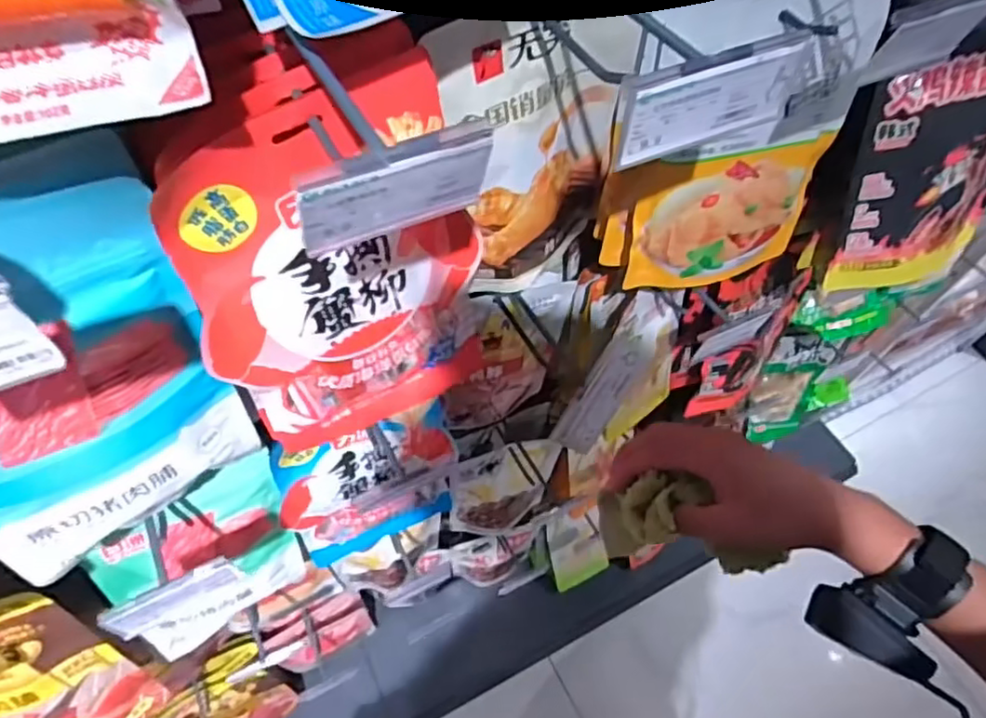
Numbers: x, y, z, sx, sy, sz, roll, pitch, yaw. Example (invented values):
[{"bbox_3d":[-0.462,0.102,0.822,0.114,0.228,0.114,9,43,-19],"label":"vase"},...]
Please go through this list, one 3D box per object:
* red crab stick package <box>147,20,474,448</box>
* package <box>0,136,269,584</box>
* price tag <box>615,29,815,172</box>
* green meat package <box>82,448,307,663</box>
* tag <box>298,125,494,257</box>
[{"bbox_3d":[-0.096,-0.054,0.426,0.184,0.275,0.043,-27,50,-23],"label":"red crab stick package"},{"bbox_3d":[-0.239,0.018,0.365,0.158,0.249,0.038,-34,54,-27],"label":"package"},{"bbox_3d":[0.102,-0.125,0.310,0.109,0.047,0.012,-22,58,-17],"label":"price tag"},{"bbox_3d":[-0.267,0.195,0.614,0.158,0.224,0.018,-24,49,-25],"label":"green meat package"},{"bbox_3d":[-0.038,-0.067,0.260,0.078,0.045,0.009,-23,63,-16],"label":"tag"}]

